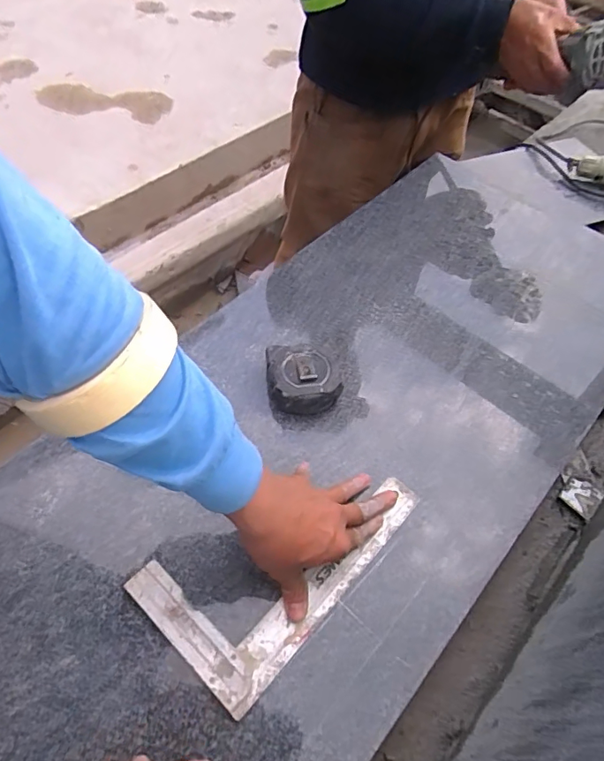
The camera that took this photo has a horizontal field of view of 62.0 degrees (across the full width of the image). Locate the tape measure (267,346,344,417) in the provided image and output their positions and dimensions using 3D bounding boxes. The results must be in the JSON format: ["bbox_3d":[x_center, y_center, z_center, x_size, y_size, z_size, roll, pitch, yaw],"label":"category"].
[{"bbox_3d":[0.001,0.001,0.564,0.076,0.044,0.072,-1,55,-4],"label":"tape measure"}]

